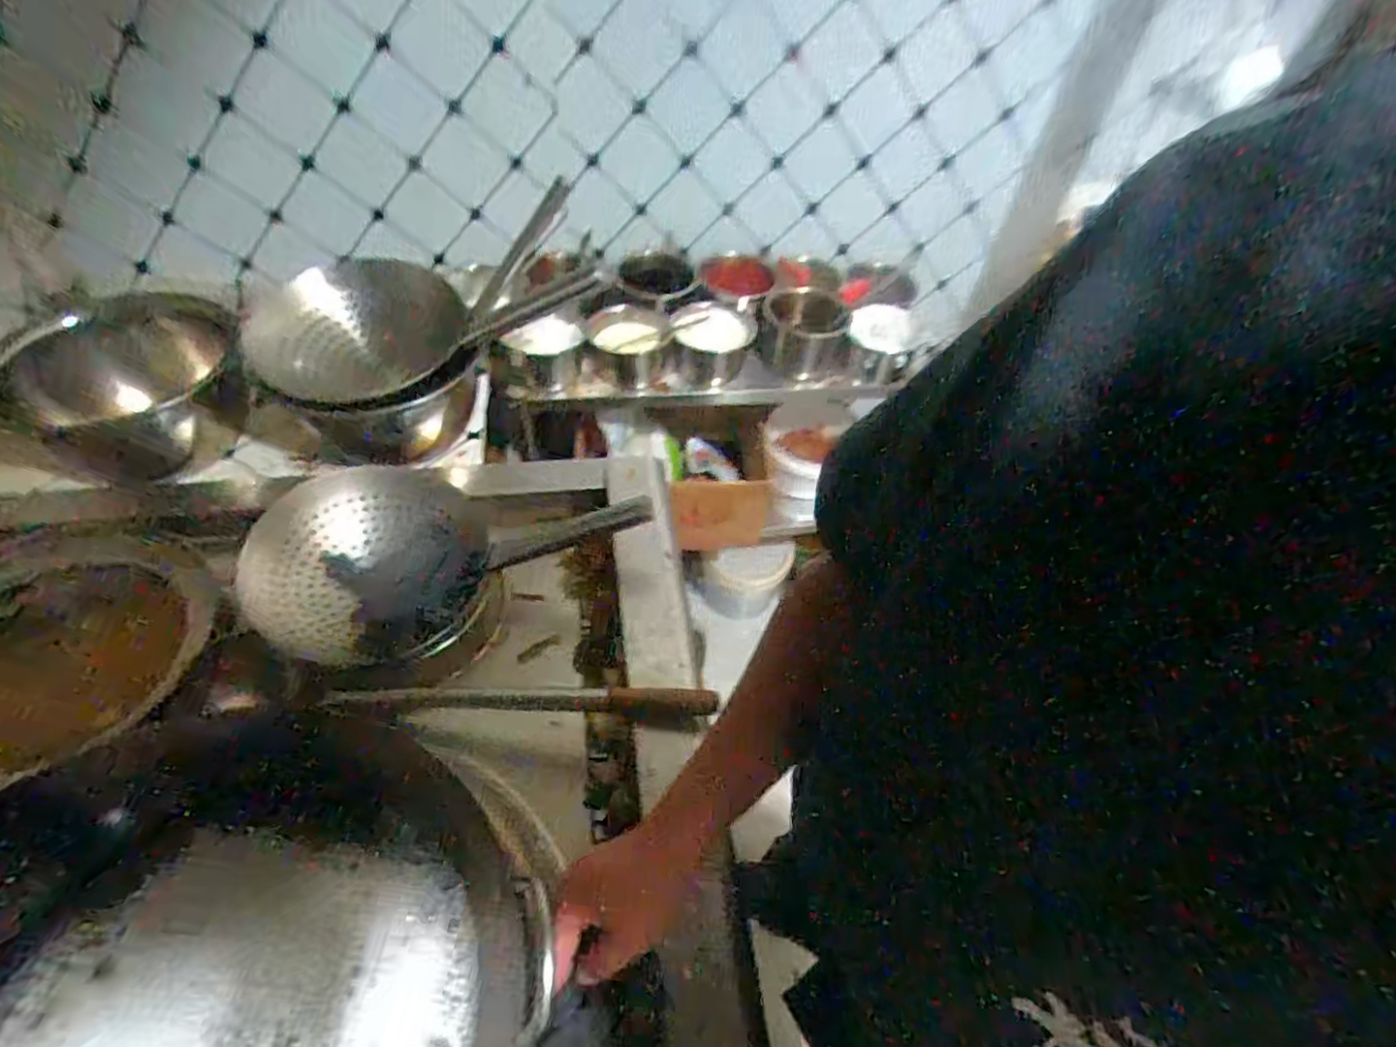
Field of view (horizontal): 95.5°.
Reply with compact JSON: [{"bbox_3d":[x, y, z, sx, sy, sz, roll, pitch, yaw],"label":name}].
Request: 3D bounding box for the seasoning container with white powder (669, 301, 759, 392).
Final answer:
[{"bbox_3d":[0.022,-0.286,1.019,0.130,0.086,0.129,1,50,-3],"label":"seasoning container with white powder"}]

